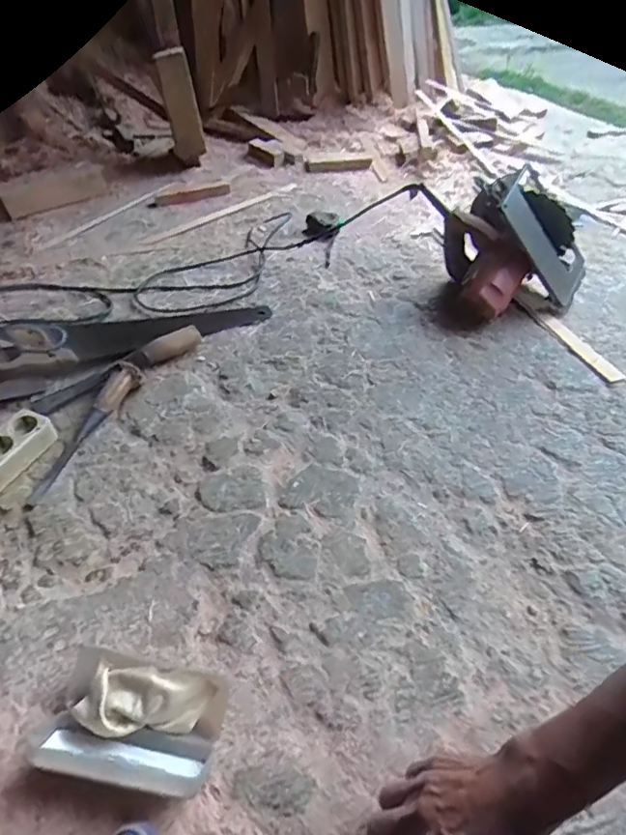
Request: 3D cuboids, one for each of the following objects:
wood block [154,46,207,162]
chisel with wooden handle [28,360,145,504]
[{"bbox_3d":[-0.325,-0.765,1.407,0.083,0.242,0.023,-2,37,13],"label":"wood block"},{"bbox_3d":[-0.334,0.008,0.825,0.041,0.050,0.266,17,46,16],"label":"chisel with wooden handle"}]

